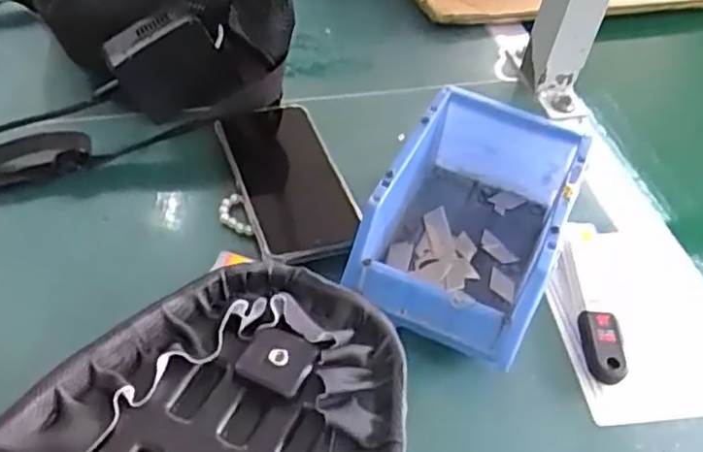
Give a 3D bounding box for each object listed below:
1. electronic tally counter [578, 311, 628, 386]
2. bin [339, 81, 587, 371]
[{"bbox_3d":[0.168,0.080,0.456,0.022,0.014,0.050,4,49,-3],"label":"electronic tally counter"},{"bbox_3d":[0.083,-0.004,0.478,0.116,0.077,0.187,23,50,13],"label":"bin"}]

